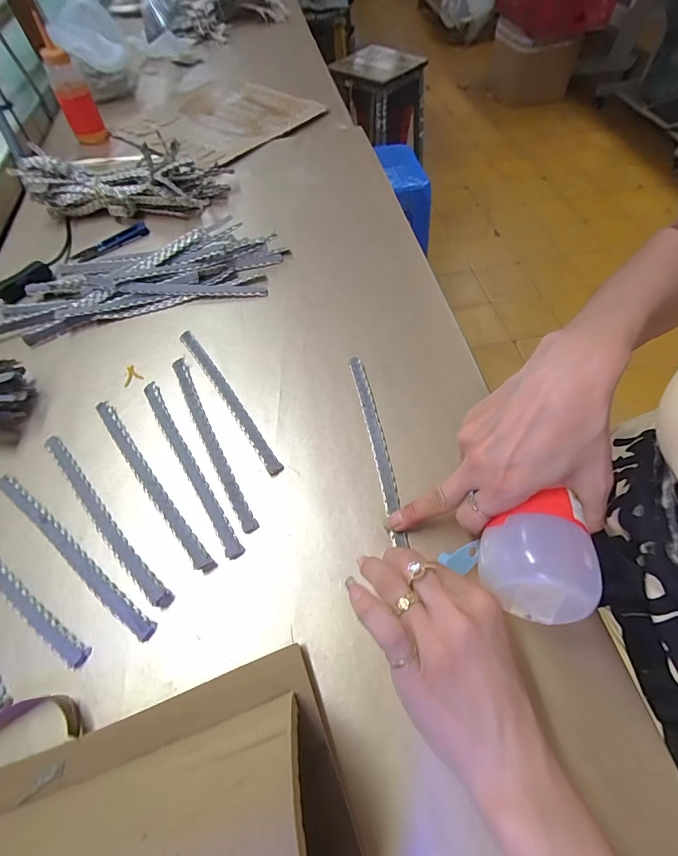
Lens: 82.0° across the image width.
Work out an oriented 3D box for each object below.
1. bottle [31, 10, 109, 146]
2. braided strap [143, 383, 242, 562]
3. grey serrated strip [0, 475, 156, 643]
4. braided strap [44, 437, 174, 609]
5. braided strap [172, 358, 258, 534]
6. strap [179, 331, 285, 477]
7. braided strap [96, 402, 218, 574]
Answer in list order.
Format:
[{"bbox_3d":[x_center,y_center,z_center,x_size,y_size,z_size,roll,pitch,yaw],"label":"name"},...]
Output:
[{"bbox_3d":[-0.416,-0.528,0.607,0.052,0.124,0.050,-24,61,-14],"label":"bottle"},{"bbox_3d":[-0.129,0.028,0.333,0.013,0.004,0.190,-30,63,-16],"label":"braided strap"},{"bbox_3d":[-0.207,0.093,0.296,0.190,0.007,0.014,32,64,19],"label":"grey serrated strip"},{"bbox_3d":[-0.190,0.067,0.308,0.190,0.011,0.013,40,67,22],"label":"braided strap"},{"bbox_3d":[-0.114,0.008,0.343,0.014,0.007,0.188,-25,62,-14],"label":"braided strap"},{"bbox_3d":[-0.106,-0.031,0.366,0.013,0.007,0.191,-31,63,-17],"label":"strap"},{"bbox_3d":[-0.157,0.042,0.322,0.012,0.009,0.188,-36,65,-19],"label":"braided strap"}]

